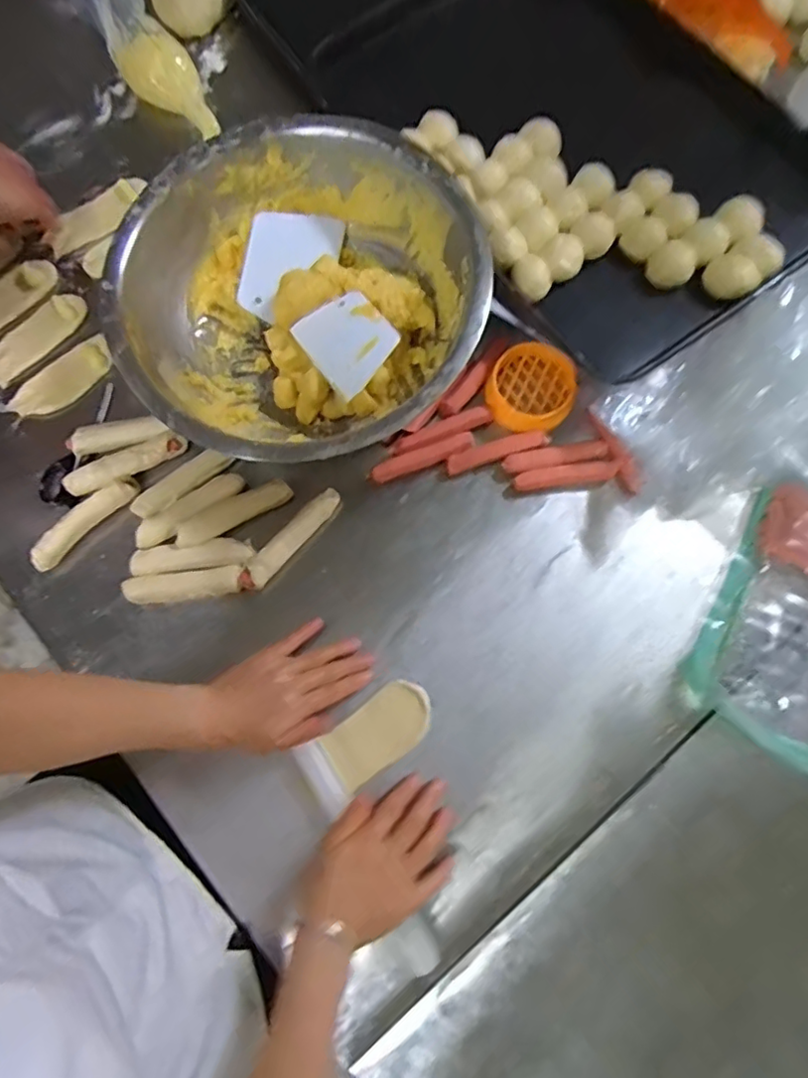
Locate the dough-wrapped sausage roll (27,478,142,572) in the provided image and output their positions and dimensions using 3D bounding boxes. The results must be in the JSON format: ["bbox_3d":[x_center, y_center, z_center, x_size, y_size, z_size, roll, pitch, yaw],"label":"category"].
[{"bbox_3d":[-0.350,-0.020,0.625,0.133,0.029,0.024,-43,81,-7],"label":"dough-wrapped sausage roll"}]

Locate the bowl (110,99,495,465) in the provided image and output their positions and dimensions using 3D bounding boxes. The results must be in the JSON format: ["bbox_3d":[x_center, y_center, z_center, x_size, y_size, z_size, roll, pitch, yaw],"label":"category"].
[{"bbox_3d":[-0.111,-0.261,0.624,0.374,0.097,0.365,0,79,1],"label":"bowl"}]

